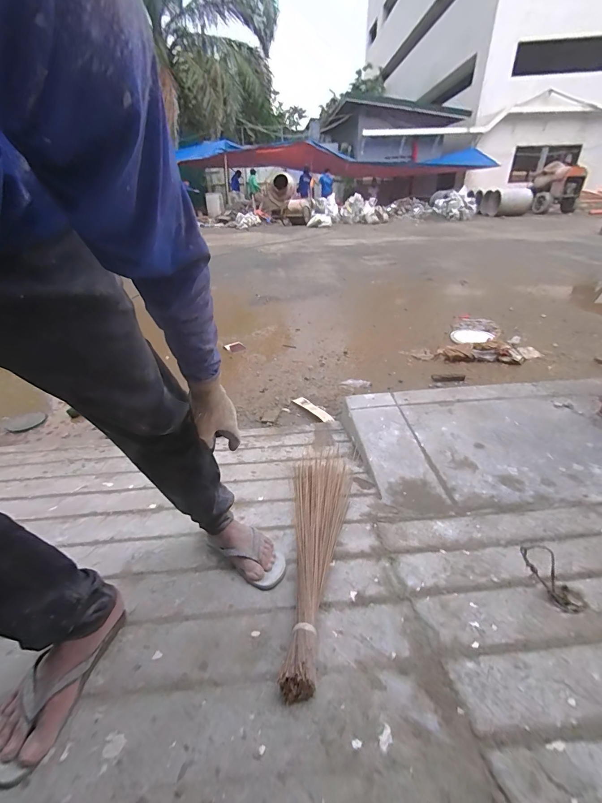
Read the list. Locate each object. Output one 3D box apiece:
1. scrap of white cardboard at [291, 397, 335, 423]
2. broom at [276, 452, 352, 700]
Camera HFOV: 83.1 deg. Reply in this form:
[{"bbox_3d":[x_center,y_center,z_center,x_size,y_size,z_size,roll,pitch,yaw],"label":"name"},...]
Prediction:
[{"bbox_3d":[0.060,0.037,1.702,0.070,0.014,0.296,-21,36,-28],"label":"scrap of white cardboard"},{"bbox_3d":[0.043,0.303,0.871,0.170,0.076,0.809,2,17,7],"label":"broom"}]

